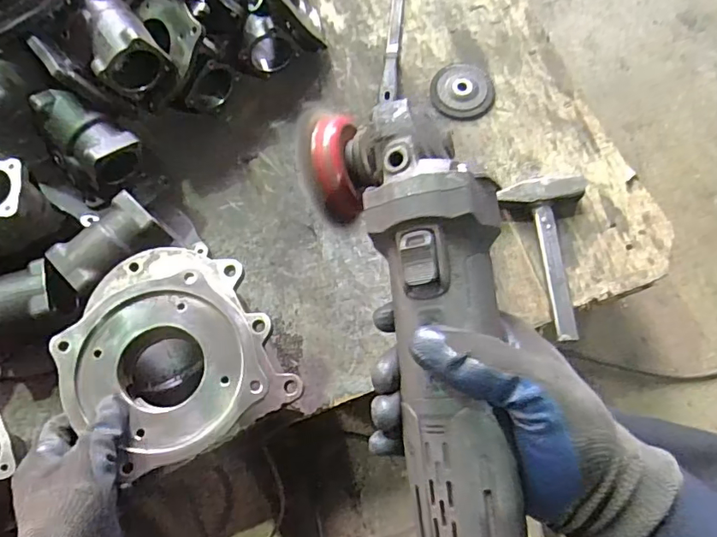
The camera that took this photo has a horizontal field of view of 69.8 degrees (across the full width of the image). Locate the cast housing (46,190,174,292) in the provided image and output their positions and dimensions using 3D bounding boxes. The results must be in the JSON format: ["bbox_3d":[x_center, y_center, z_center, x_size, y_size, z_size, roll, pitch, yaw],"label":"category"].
[{"bbox_3d":[-0.311,-0.027,0.651,0.123,0.060,0.075,-43,76,-11],"label":"cast housing"}]

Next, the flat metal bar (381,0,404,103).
[{"bbox_3d":[0.056,-0.363,0.812,0.023,0.029,0.252,5,73,3],"label":"flat metal bar"}]

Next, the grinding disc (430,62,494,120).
[{"bbox_3d":[0.159,-0.273,0.783,0.094,0.015,0.092,0,73,2],"label":"grinding disc"}]

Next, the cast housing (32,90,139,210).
[{"bbox_3d":[-0.356,-0.168,0.674,0.099,0.076,0.122,-40,76,-10],"label":"cast housing"}]

